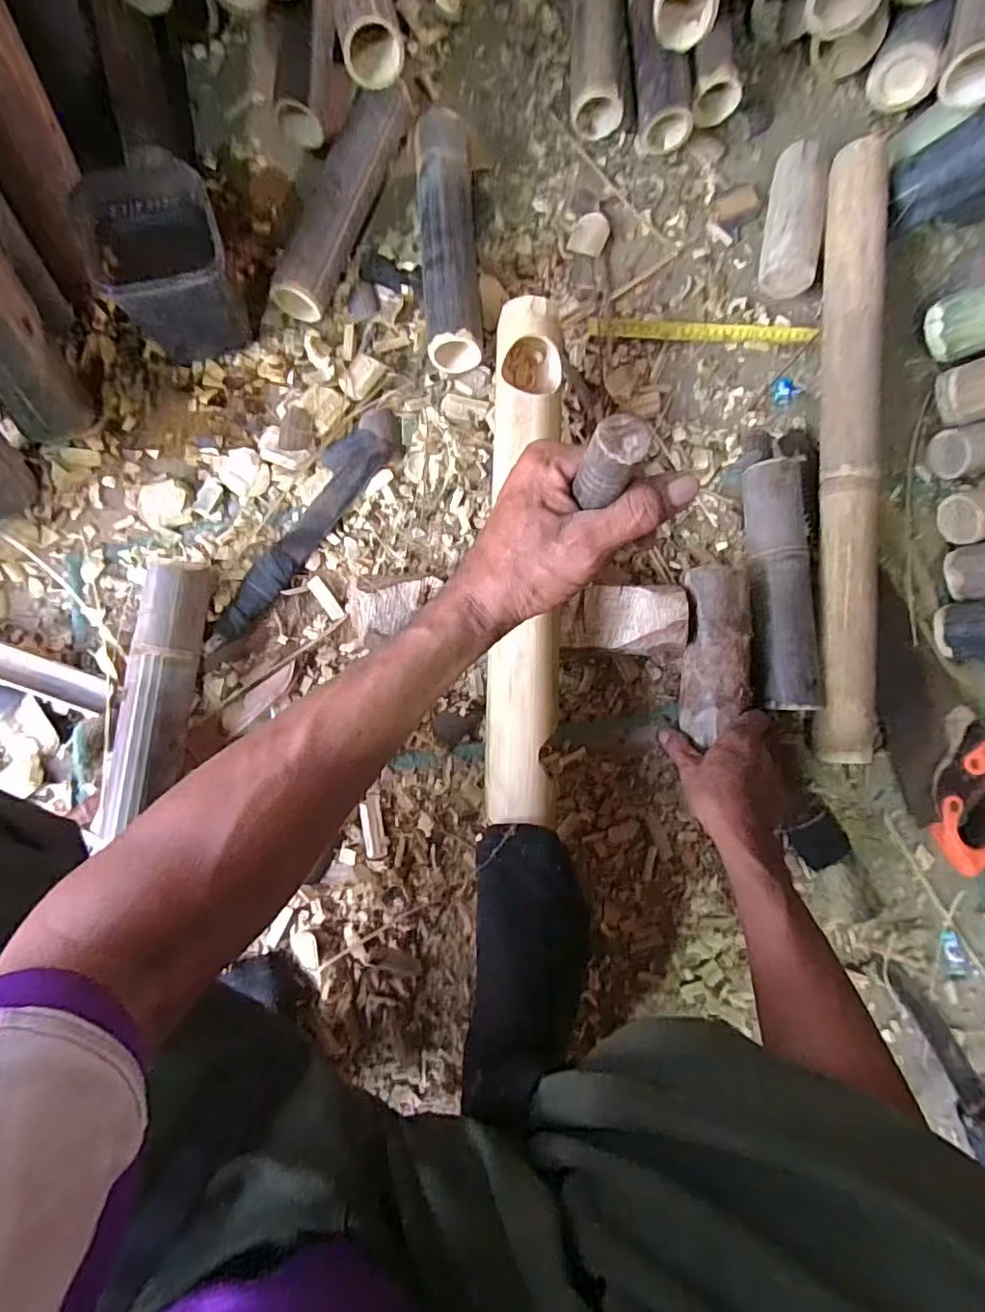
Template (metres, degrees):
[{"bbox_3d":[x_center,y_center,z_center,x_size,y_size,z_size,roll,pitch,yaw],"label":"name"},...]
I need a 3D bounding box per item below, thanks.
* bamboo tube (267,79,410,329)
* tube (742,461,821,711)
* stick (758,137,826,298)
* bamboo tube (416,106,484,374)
[{"bbox_3d":[-0.158,-0.484,0.605,0.058,0.058,0.267,21,83,-3],"label":"bamboo tube"},{"bbox_3d":[0.302,-0.074,0.606,0.059,0.059,0.256,0,84,-5],"label":"tube"},{"bbox_3d":[0.347,-0.500,0.659,0.061,0.060,0.167,9,84,-4],"label":"stick"},{"bbox_3d":[-0.047,-0.437,0.609,0.057,0.067,0.268,-4,85,-6],"label":"bamboo tube"}]

